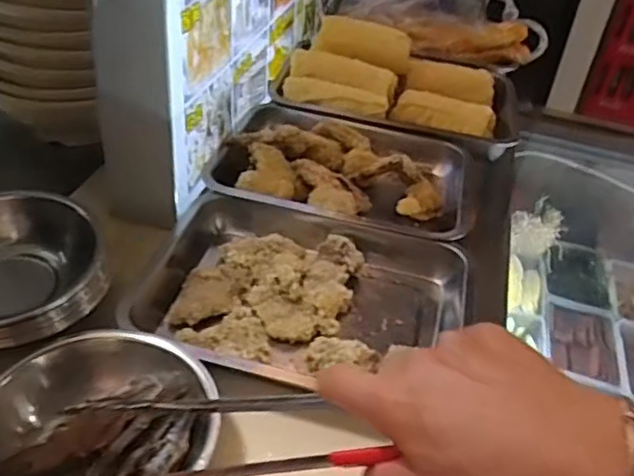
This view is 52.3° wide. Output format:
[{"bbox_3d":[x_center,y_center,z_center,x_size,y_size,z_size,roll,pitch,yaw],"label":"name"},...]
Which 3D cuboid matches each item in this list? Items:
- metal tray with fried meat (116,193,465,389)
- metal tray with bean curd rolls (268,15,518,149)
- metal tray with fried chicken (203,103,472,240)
[{"bbox_3d":[-0.011,0.052,0.599,0.282,0.044,0.226,13,37,7],"label":"metal tray with fried meat"},{"bbox_3d":[0.115,-0.221,0.900,0.331,0.086,0.198,11,37,4],"label":"metal tray with bean curd rolls"},{"bbox_3d":[0.033,-0.084,0.756,0.282,0.058,0.235,12,37,5],"label":"metal tray with fried chicken"}]

